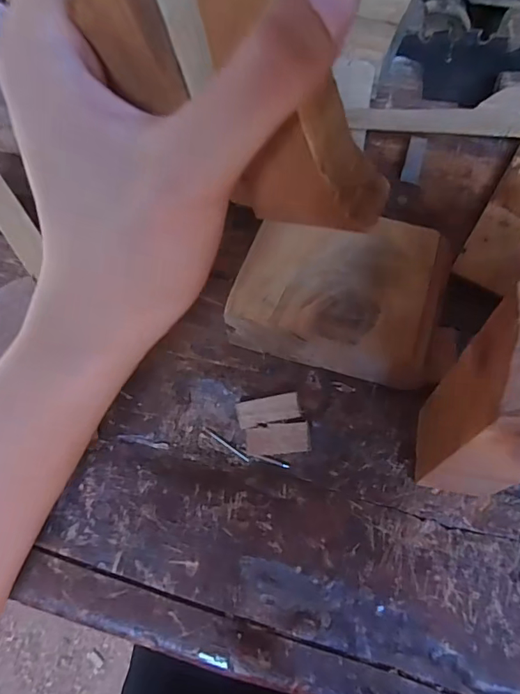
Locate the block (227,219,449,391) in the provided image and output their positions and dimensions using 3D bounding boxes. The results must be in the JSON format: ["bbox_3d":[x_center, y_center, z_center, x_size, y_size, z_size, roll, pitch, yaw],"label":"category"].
[{"bbox_3d":[0.044,-0.028,0.259,0.103,0.041,0.091,18,65,9],"label":"block"}]

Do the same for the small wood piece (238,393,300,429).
[{"bbox_3d":[0.004,0.033,0.245,0.032,0.008,0.013,-7,63,-4],"label":"small wood piece"}]

